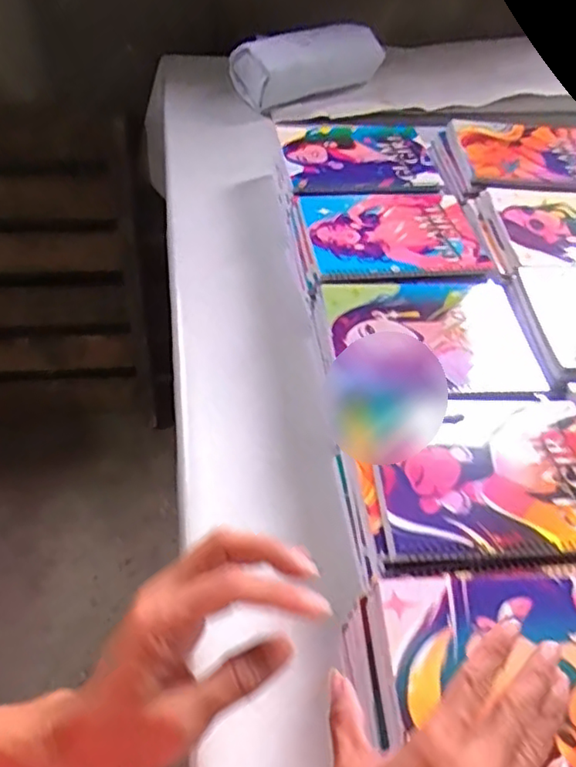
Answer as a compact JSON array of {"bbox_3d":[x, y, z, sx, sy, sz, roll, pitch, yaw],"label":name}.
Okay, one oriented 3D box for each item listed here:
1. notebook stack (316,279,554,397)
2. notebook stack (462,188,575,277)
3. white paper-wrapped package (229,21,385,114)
[{"bbox_3d":[0.145,-0.043,0.619,0.210,0.033,0.153,-4,51,-9],"label":"notebook stack"},{"bbox_3d":[0.347,-0.188,0.752,0.218,0.025,0.146,0,50,-6],"label":"notebook stack"},{"bbox_3d":[0.041,-0.550,1.026,0.255,0.069,0.104,-25,57,-24],"label":"white paper-wrapped package"}]

